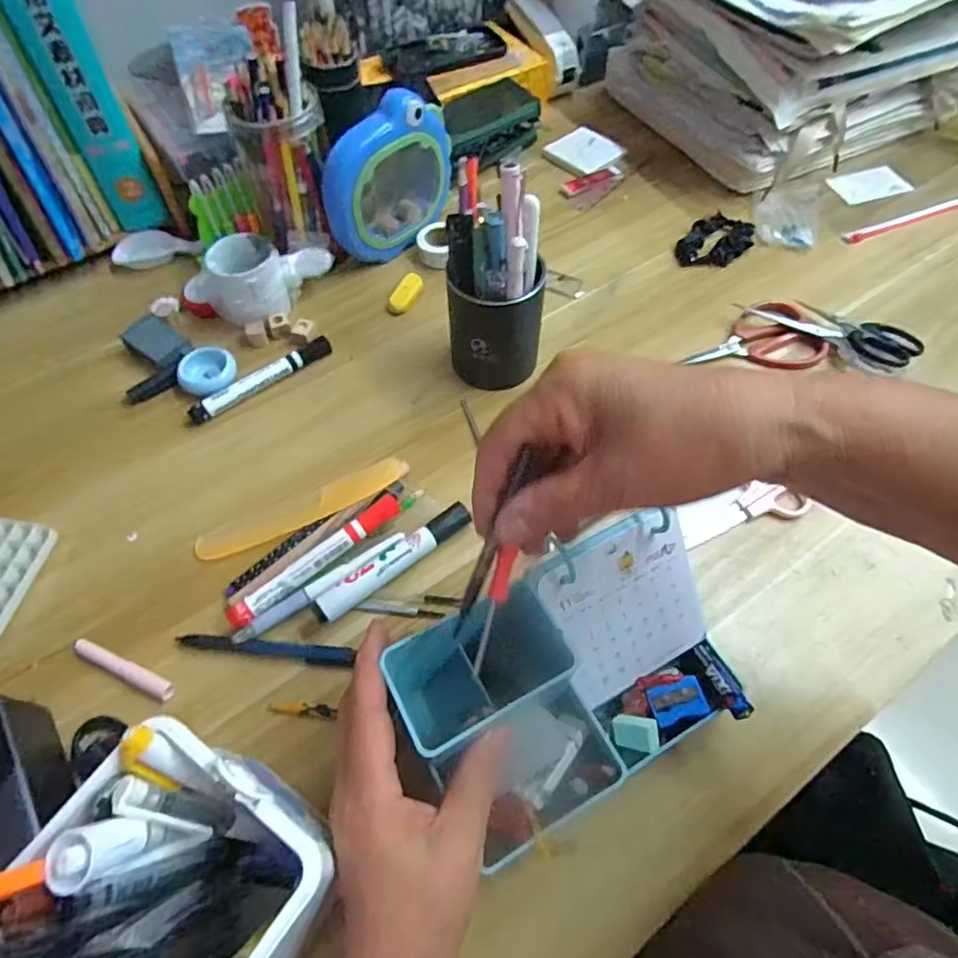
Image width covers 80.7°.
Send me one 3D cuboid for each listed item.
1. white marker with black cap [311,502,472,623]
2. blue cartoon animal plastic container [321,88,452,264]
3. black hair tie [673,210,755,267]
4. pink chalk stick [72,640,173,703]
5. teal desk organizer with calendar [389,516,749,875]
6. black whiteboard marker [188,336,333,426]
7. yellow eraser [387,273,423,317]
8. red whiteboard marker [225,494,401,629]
[{"bbox_3d":[-0.060,0.060,0.407,0.127,0.019,0.018,-35,65,-18],"label":"white marker with black cap"},{"bbox_3d":[-0.084,-0.297,0.562,0.055,0.134,0.149,33,65,19],"label":"blue cartoon animal plastic container"},{"bbox_3d":[0.252,-0.254,0.605,0.095,0.013,0.058,-35,65,-18],"label":"black hair tie"},{"bbox_3d":[-0.241,0.128,0.382,0.080,0.013,0.013,21,62,13],"label":"pink chalk stick"},{"bbox_3d":[0.057,0.111,0.317,0.183,0.091,0.110,-26,62,-14],"label":"teal desk organizer with calendar"},{"bbox_3d":[-0.195,-0.092,0.510,0.137,0.012,0.017,-36,65,-18],"label":"black whiteboard marker"},{"bbox_3d":[-0.073,-0.187,0.570,0.021,0.012,0.050,25,63,15],"label":"yellow eraser"},{"bbox_3d":[-0.114,0.058,0.406,0.139,0.022,0.015,-37,65,-19],"label":"red whiteboard marker"}]

